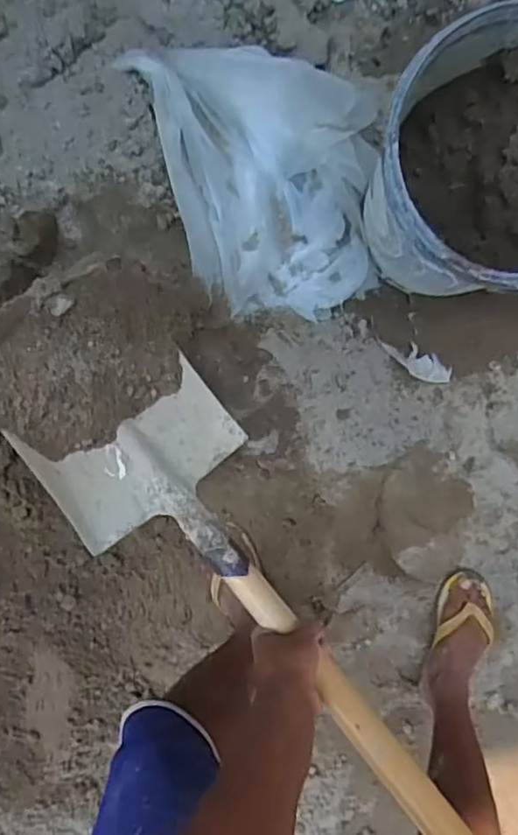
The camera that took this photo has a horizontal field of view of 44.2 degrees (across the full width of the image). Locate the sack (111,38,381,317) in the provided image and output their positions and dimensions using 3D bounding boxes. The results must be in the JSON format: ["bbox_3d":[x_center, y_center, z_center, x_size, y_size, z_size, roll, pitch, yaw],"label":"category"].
[{"bbox_3d":[-0.005,-0.363,0.999,0.366,0.136,0.390,-1,97,5],"label":"sack"}]

